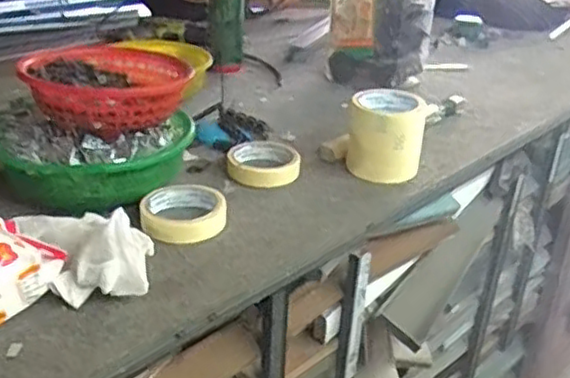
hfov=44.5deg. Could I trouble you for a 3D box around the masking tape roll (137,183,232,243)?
[{"bbox_3d":[-0.113,0.025,0.784,0.095,0.027,0.095,-3,27,-9],"label":"masking tape roll"}]

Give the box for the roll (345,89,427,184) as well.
[{"bbox_3d":[0.131,-0.070,0.913,0.096,0.094,0.095,2,27,0],"label":"roll"}]

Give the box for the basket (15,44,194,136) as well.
[{"bbox_3d":[-0.201,-0.120,0.813,0.175,0.060,0.192,2,27,-1],"label":"basket"}]

